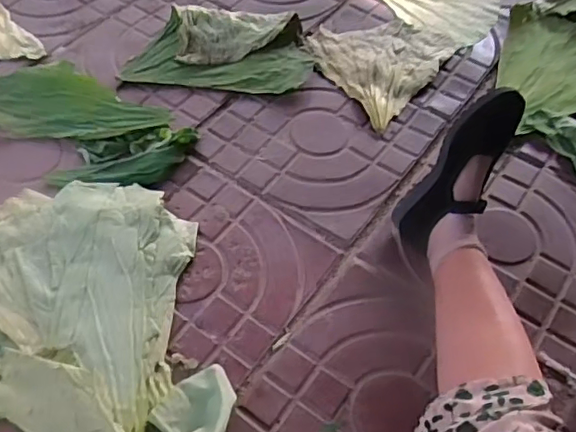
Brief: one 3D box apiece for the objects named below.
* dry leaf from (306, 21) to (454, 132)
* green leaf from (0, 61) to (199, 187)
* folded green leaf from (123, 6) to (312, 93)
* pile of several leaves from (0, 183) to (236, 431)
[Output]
[{"bbox_3d":[0.141,-0.271,0.998,0.210,0.013,0.247,34,60,19],"label":"dry leaf"},{"bbox_3d":[-0.319,-0.131,0.858,0.342,0.038,0.173,22,57,12],"label":"green leaf"},{"bbox_3d":[-0.113,-0.273,0.960,0.300,0.054,0.149,1,55,-2],"label":"folded green leaf"},{"bbox_3d":[-0.210,0.177,0.637,0.294,0.058,0.573,-16,58,-14],"label":"pile of several leaves"}]

